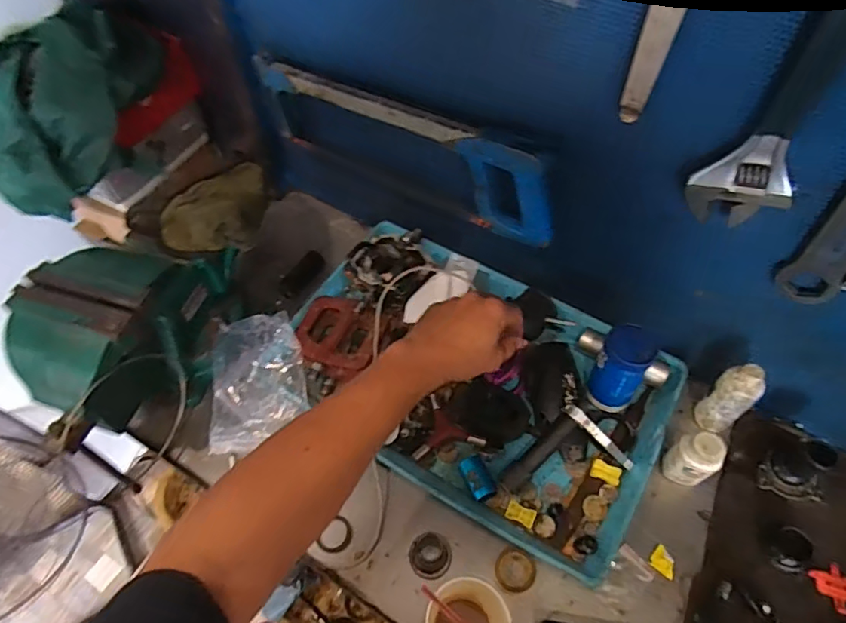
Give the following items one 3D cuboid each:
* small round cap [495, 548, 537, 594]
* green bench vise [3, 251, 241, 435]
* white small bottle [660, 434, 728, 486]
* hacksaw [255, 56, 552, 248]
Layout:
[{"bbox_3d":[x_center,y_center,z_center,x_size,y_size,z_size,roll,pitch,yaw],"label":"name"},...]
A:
[{"bbox_3d":[0.094,0.264,0.536,0.038,0.018,0.040,0,57,0],"label":"small round cap"},{"bbox_3d":[-0.313,0.014,0.597,0.113,0.198,0.245,13,57,14],"label":"green bench vise"},{"bbox_3d":[0.288,0.156,0.560,0.042,0.069,0.038,22,59,14],"label":"white small bottle"},{"bbox_3d":[-0.028,-0.192,0.620,0.384,0.147,0.032,27,60,16],"label":"hacksaw"}]

